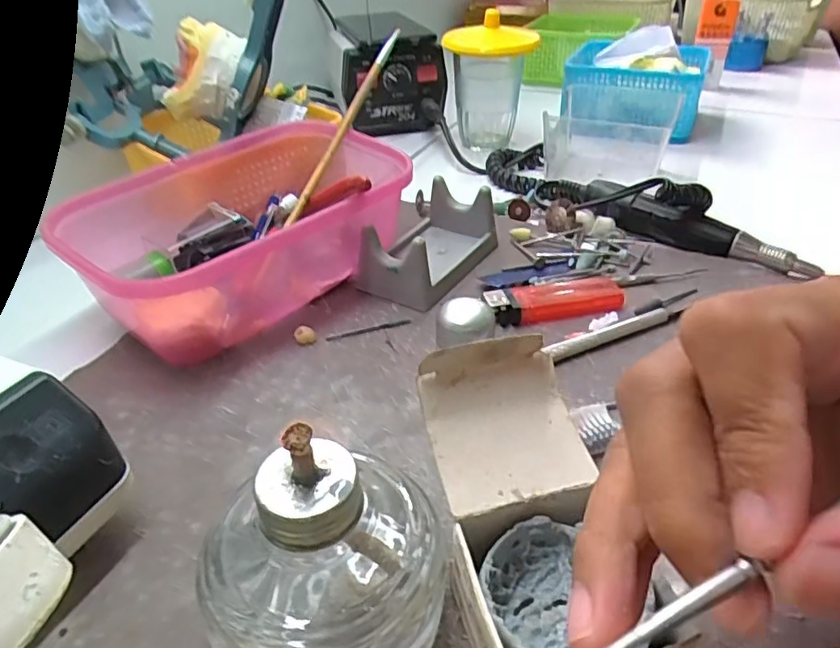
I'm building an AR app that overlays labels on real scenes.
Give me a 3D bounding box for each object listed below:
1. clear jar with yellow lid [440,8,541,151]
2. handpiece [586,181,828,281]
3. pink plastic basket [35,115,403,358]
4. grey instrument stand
[{"bbox_3d":[0.066,-0.227,0.553,0.081,0.100,0.075,6,38,11],"label":"clear jar with yellow lid"},{"bbox_3d":[0.180,-0.067,0.392,0.150,0.029,0.029,23,44,30],"label":"handpiece"},{"bbox_3d":[-0.097,-0.055,0.356,0.189,0.065,0.127,-31,45,-32],"label":"pink plastic basket"},{"bbox_3d":[0.006,-0.054,0.371,0.052,0.039,0.094,18,41,25],"label":"grey instrument stand"}]

